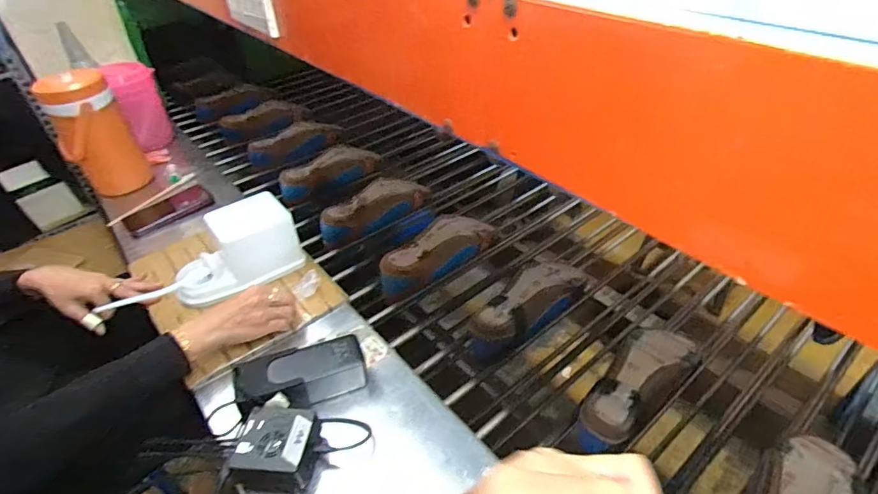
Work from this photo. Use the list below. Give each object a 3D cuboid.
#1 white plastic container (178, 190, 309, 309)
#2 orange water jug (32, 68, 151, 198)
[{"bbox_3d":[-0.322,0.005,0.742,0.194,0.106,0.096,-22,43,-20],"label":"white plastic container"},{"bbox_3d":[-0.656,-0.203,0.910,0.123,0.263,0.138,-29,46,-26],"label":"orange water jug"}]

